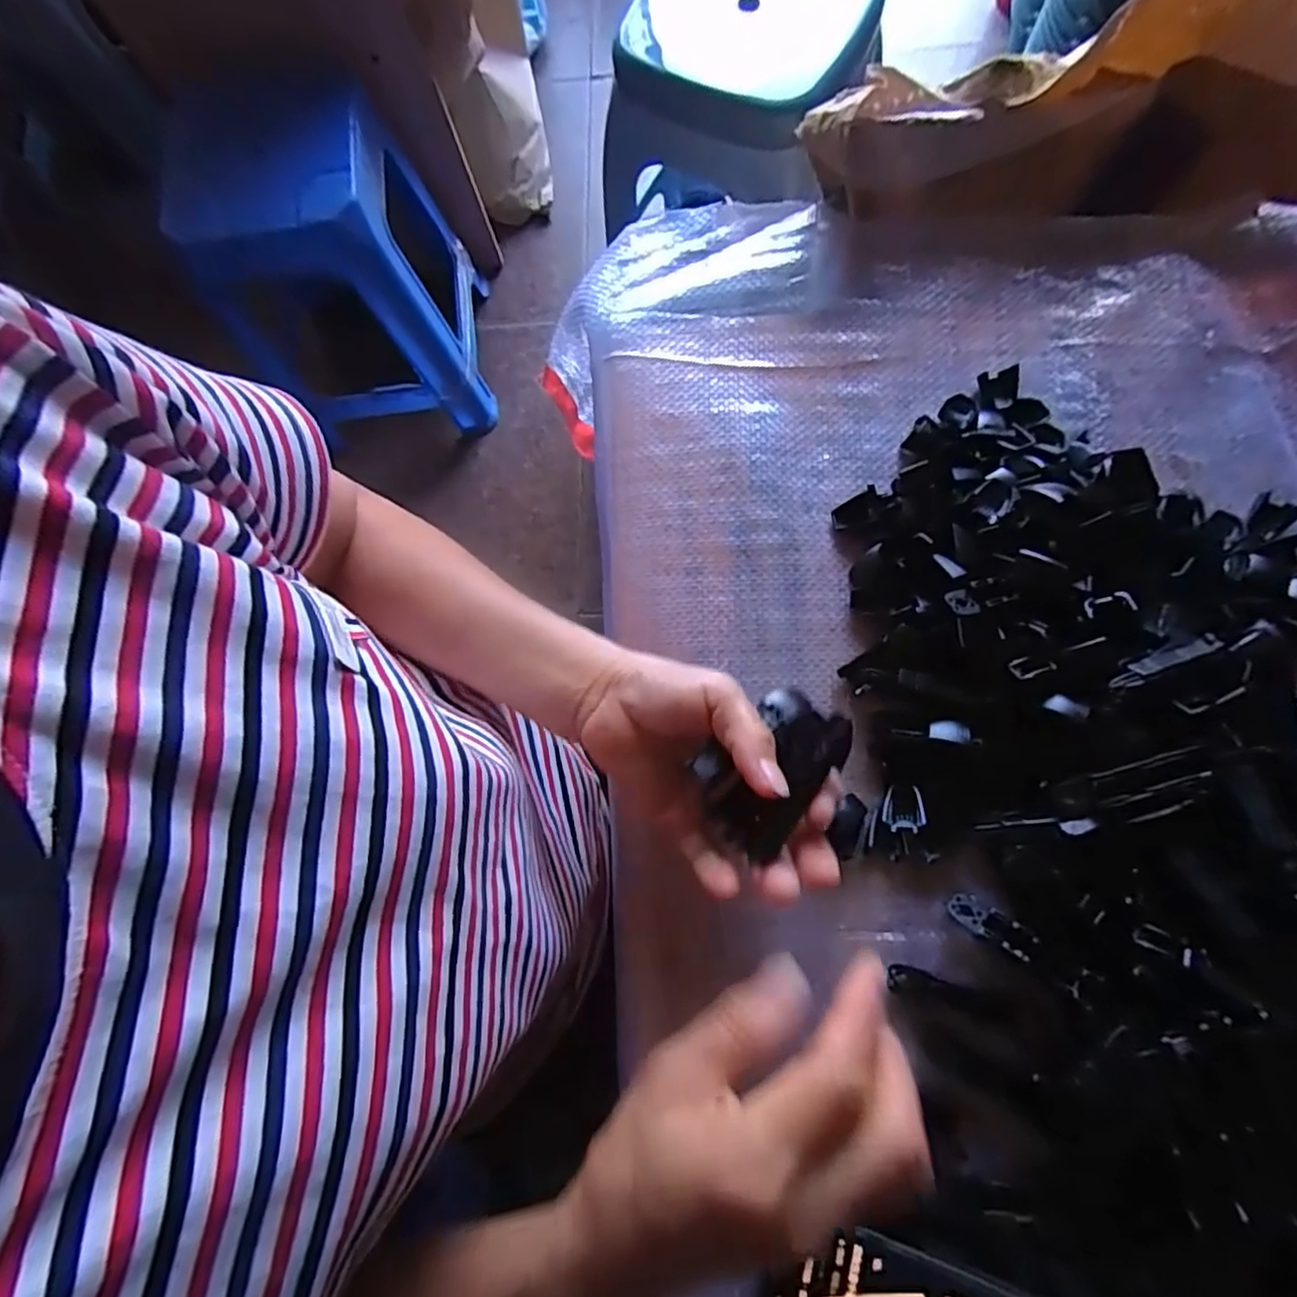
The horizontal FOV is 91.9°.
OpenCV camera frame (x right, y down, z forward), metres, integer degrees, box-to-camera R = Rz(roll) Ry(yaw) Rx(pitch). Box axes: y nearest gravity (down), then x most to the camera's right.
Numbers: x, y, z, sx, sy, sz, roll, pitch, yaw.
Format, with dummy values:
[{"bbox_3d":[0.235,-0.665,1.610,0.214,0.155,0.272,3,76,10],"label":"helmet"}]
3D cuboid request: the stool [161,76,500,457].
[{"bbox_3d":[-0.462,-0.588,1.039,0.298,0.456,0.292,-14,78,2],"label":"stool"}]

